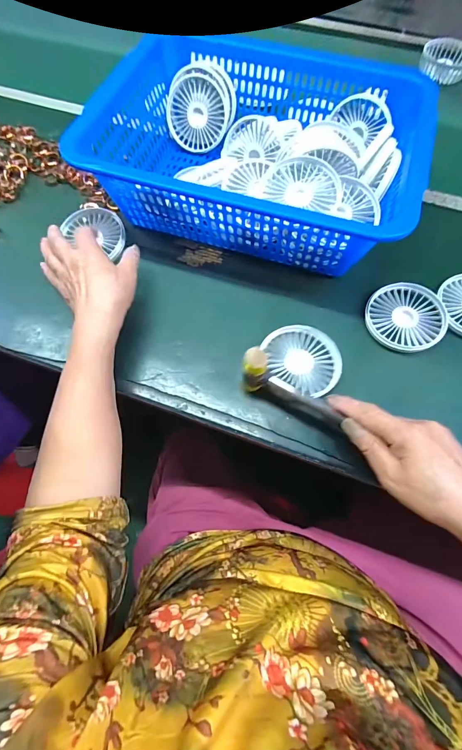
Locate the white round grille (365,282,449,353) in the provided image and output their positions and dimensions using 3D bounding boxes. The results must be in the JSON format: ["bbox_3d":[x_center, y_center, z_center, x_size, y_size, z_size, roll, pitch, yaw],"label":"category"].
[{"bbox_3d":[0.205,-0.070,0.389,0.087,0.012,0.088,1,67,-2],"label":"white round grille"}]

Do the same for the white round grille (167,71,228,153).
[{"bbox_3d":[-0.048,-0.378,0.482,0.085,0.088,0.015,2,36,13],"label":"white round grille"}]

